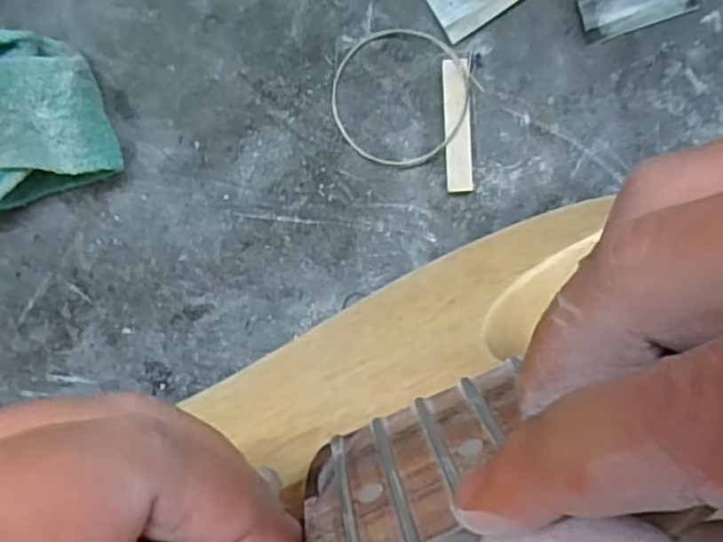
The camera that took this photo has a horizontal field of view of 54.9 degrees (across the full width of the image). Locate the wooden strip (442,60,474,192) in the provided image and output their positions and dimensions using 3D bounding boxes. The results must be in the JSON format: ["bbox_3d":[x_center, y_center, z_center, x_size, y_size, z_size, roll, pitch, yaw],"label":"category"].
[{"bbox_3d":[0.039,-0.059,0.283,0.011,0.004,0.052,-3,104,5],"label":"wooden strip"}]

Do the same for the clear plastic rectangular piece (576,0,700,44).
[{"bbox_3d":[0.109,-0.106,0.274,0.044,0.006,0.021,-18,97,6],"label":"clear plastic rectangular piece"}]

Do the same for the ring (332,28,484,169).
[{"bbox_3d":[0.015,-0.071,0.285,0.055,0.007,0.055,1,100,6],"label":"ring"}]

